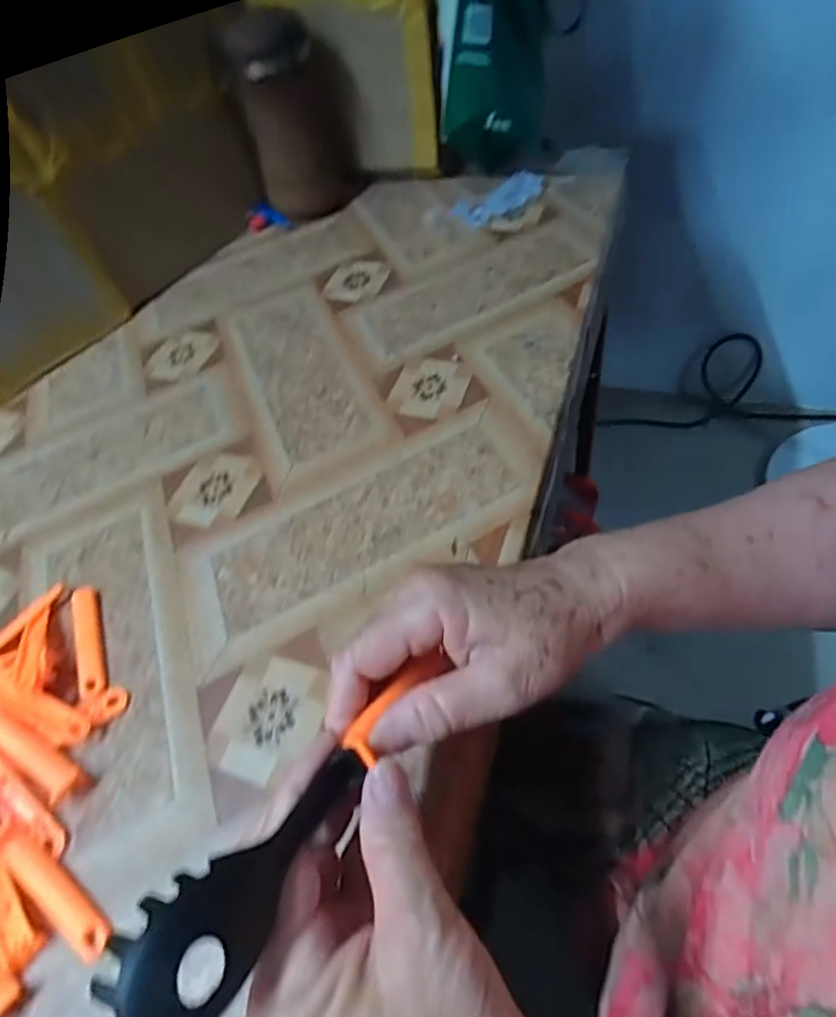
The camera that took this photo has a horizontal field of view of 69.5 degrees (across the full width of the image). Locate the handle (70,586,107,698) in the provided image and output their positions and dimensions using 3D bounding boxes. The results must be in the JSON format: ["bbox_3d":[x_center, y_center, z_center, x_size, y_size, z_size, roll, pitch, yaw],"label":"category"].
[{"bbox_3d":[-0.196,0.077,0.356,0.015,0.004,0.075,-24,52,-10],"label":"handle"}]

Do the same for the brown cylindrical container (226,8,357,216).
[{"bbox_3d":[-0.123,-0.395,0.622,0.105,0.169,0.080,-11,50,-2],"label":"brown cylindrical container"}]

